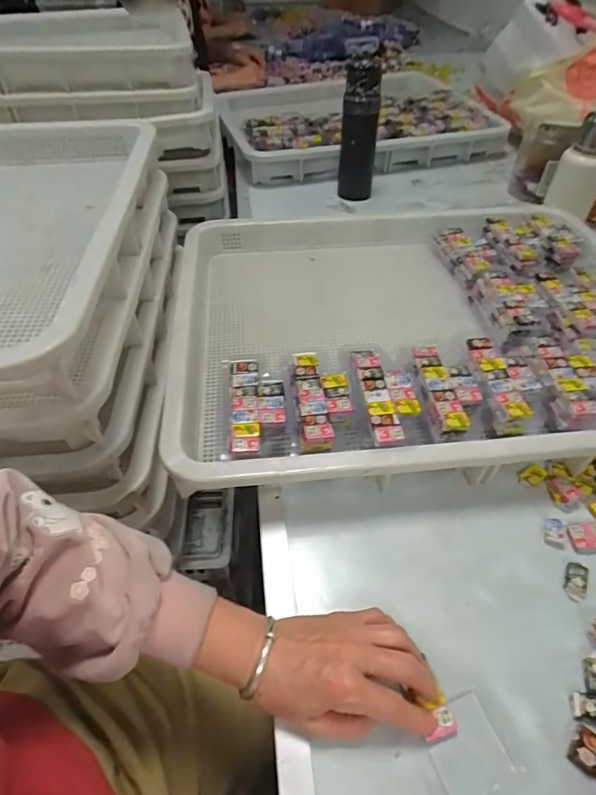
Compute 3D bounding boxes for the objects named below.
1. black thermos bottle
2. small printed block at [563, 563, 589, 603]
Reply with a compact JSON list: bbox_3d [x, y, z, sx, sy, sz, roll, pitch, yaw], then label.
[{"bbox_3d":[0.118,-0.511,0.882,0.073,0.229,0.056,4,48,3],"label":"black thermos bottle"},{"bbox_3d":[0.247,0.163,0.403,0.018,0.008,0.034,17,49,19],"label":"small printed block"}]

